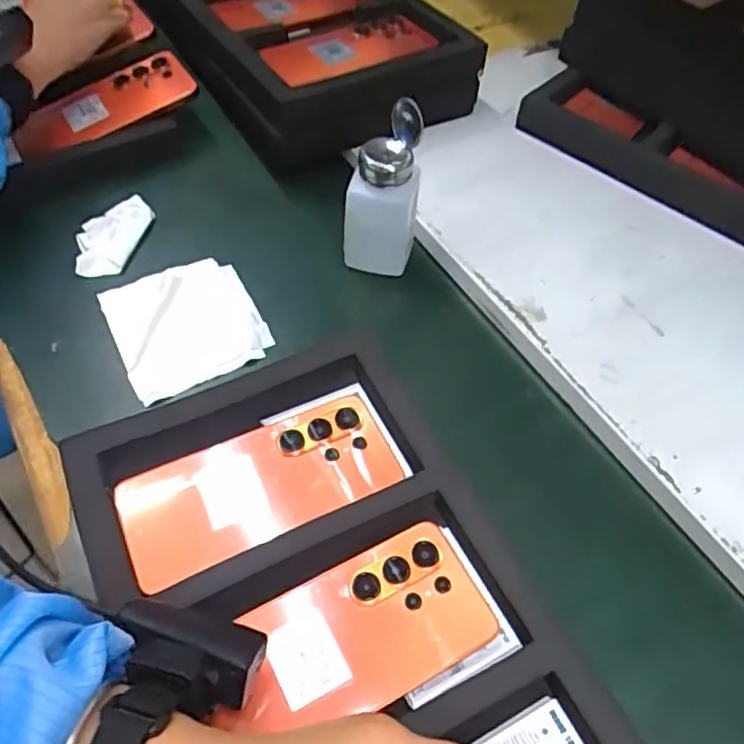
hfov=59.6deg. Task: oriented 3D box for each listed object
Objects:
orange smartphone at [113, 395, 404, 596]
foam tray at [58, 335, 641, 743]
[{"bbox_3d":[-0.069,0.068,0.407,0.169,0.015,0.077,-19,58,-19],"label":"orange smartphone"},{"bbox_3d":[0.011,0.186,0.322,0.225,0.032,0.480,-22,58,-21],"label":"foam tray"}]

